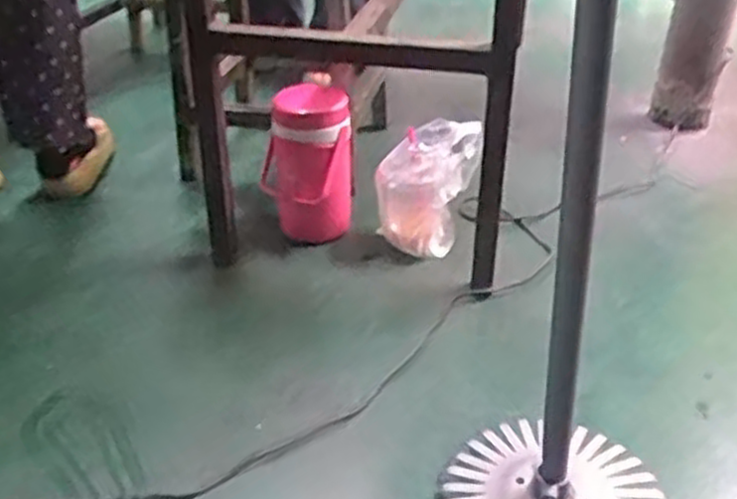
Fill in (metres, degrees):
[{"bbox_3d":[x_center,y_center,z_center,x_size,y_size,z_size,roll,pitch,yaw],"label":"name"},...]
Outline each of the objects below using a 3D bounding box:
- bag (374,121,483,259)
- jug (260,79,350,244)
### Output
[{"bbox_3d":[0.081,-0.085,1.115,0.132,0.188,0.064,3,31,3],"label":"bag"},{"bbox_3d":[-0.088,-0.114,1.139,0.122,0.216,0.108,1,31,0],"label":"jug"}]

